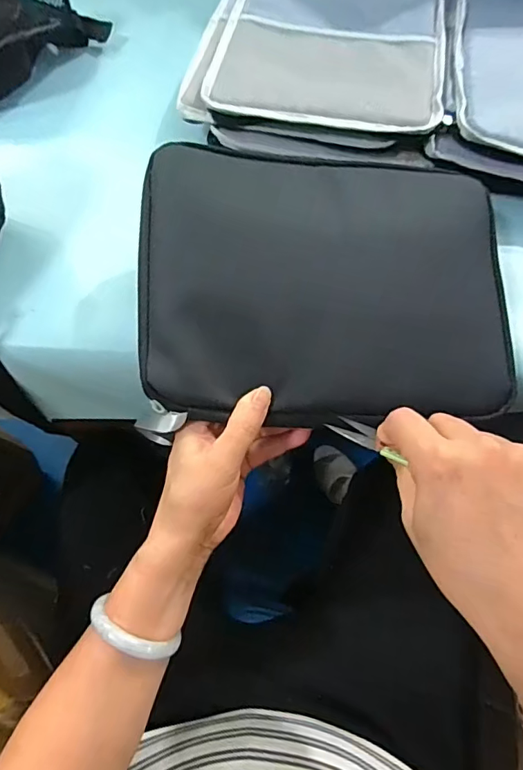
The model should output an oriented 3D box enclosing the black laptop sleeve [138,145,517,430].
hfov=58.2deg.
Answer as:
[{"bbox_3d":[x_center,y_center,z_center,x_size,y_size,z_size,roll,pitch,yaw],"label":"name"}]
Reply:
[{"bbox_3d":[0.055,-0.074,0.355,0.276,0.016,0.199,2,82,-11],"label":"black laptop sleeve"}]

